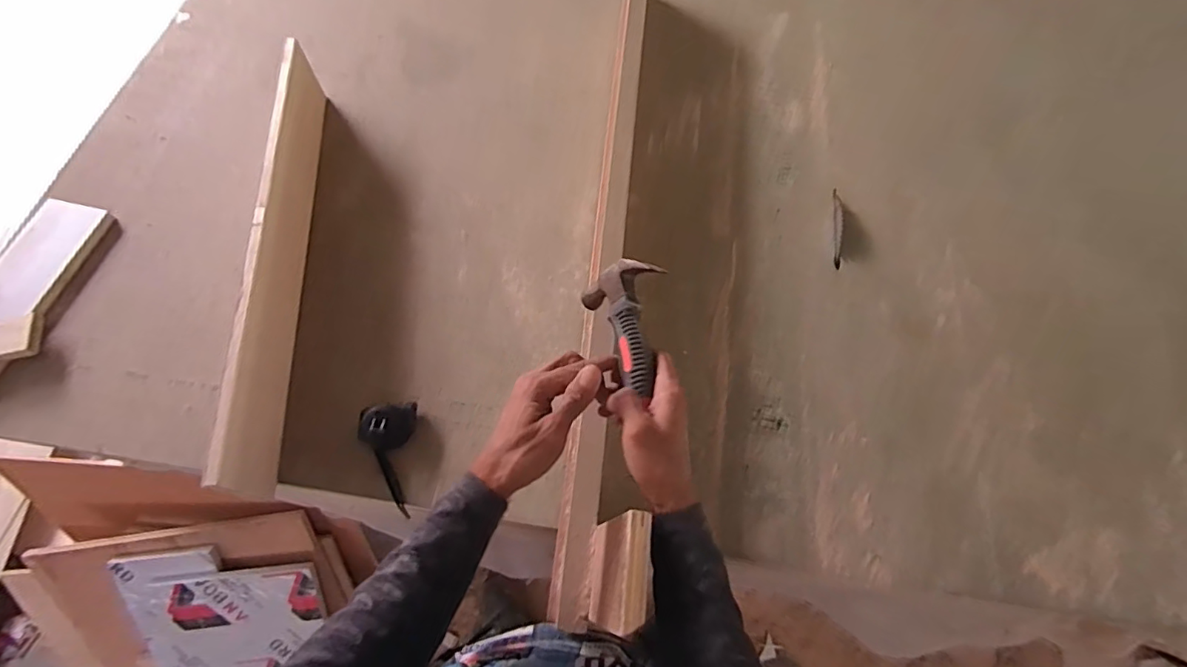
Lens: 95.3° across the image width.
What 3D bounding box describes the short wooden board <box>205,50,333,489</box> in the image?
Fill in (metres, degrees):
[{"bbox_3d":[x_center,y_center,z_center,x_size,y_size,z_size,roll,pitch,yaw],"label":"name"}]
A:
[{"bbox_3d":[-0.454,-0.128,0.790,0.025,0.131,0.706,-6,66,-3],"label":"short wooden board"}]

